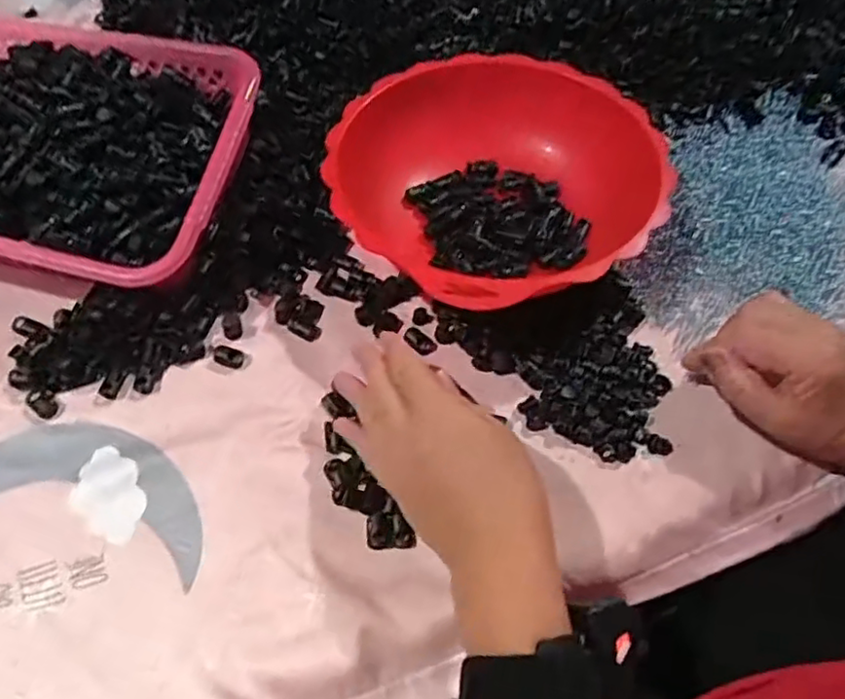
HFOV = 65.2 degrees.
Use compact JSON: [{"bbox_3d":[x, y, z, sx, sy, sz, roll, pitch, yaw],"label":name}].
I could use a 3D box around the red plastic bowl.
[{"bbox_3d":[0.056,-0.129,0.505,0.231,0.063,0.228,1,58,-2],"label":"red plastic bowl"}]

